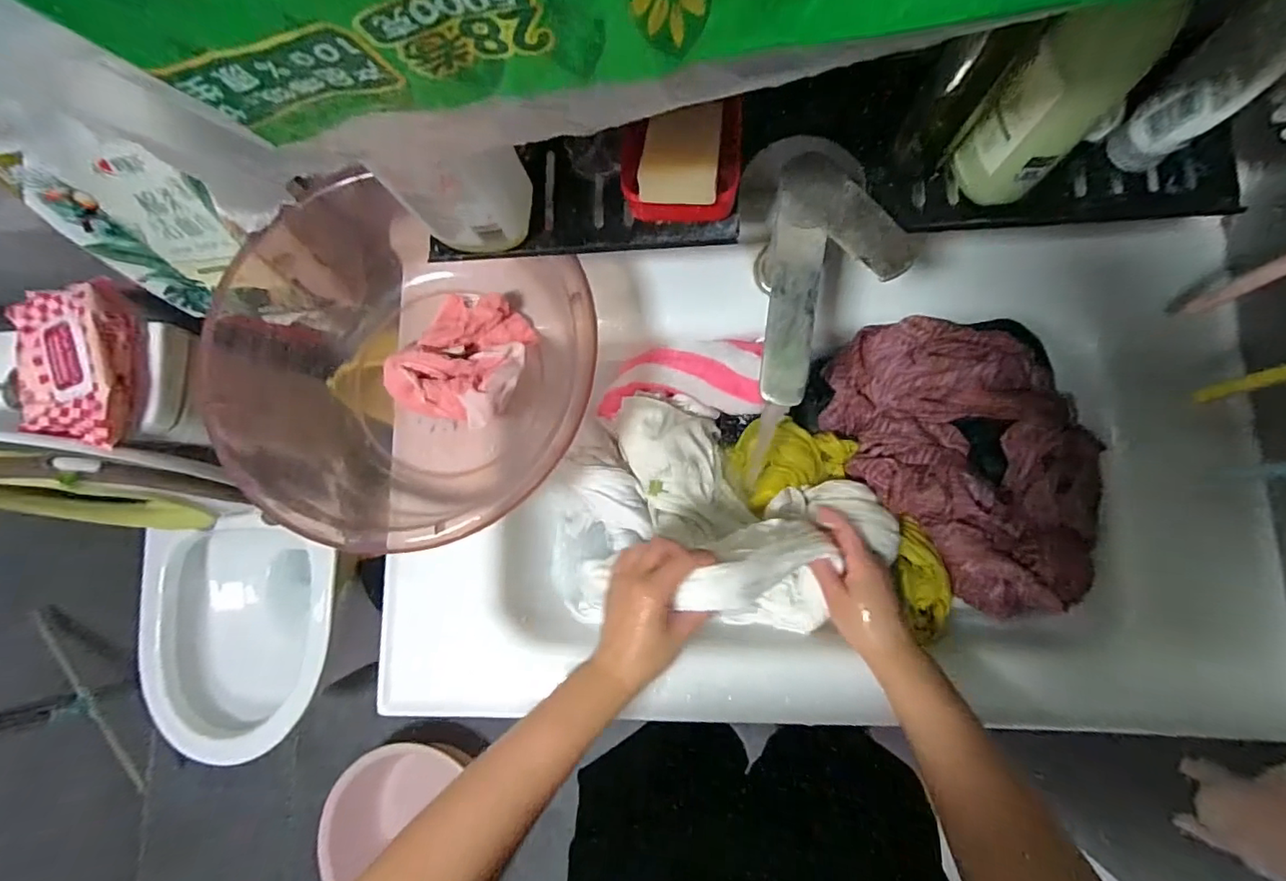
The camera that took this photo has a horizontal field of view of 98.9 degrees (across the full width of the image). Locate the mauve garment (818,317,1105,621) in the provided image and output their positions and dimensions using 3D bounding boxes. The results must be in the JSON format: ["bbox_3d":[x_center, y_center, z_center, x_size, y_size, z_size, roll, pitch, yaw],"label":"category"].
[{"bbox_3d":[0.320,0.018,0.535,0.183,0.073,0.320,-36,80,0],"label":"mauve garment"}]

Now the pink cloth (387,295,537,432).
[{"bbox_3d":[-0.176,-0.085,0.547,0.118,0.067,0.139,7,83,7],"label":"pink cloth"}]

